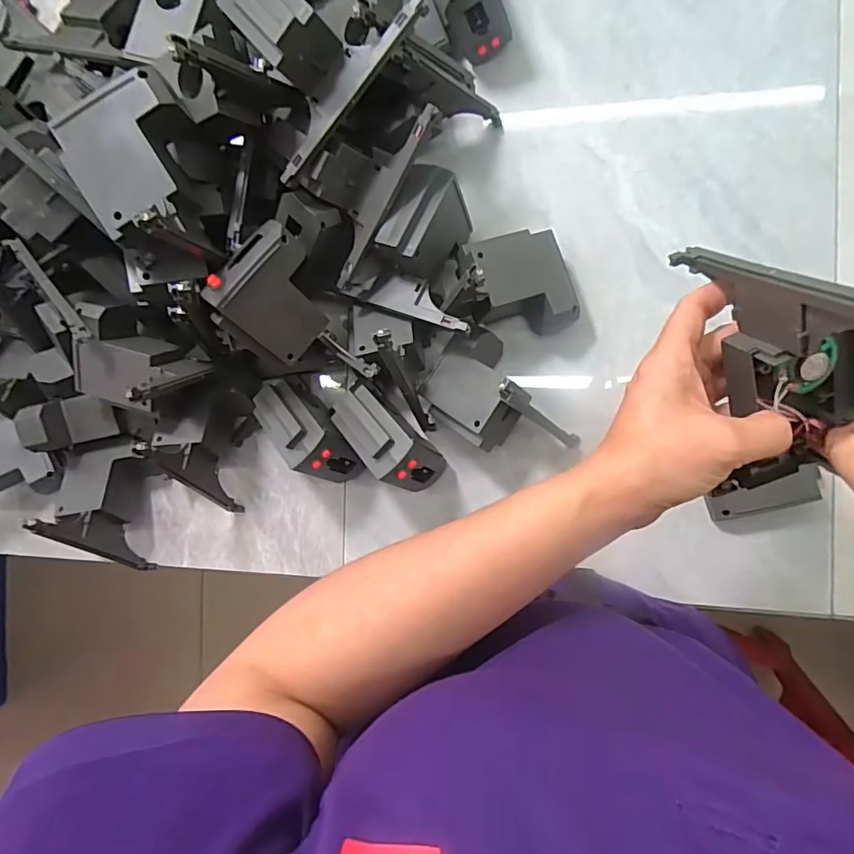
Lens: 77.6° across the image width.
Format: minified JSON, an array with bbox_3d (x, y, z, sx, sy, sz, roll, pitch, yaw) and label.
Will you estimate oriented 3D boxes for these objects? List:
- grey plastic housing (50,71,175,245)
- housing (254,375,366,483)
[{"bbox_3d":[-0.186,-0.169,0.326,0.073,0.022,0.070,-26,84,8],"label":"grey plastic housing"},{"bbox_3d":[-0.100,0.001,0.447,0.043,0.070,0.092,-48,69,11],"label":"housing"}]

